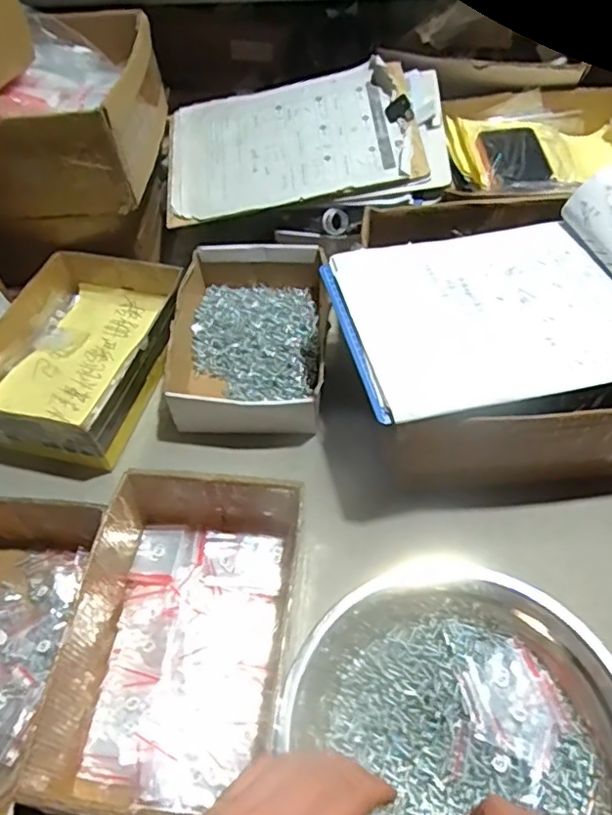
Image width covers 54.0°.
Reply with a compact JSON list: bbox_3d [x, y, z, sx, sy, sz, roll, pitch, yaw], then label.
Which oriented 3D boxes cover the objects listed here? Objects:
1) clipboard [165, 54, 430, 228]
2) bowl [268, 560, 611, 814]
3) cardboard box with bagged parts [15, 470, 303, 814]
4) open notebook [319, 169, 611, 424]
[{"bbox_3d":[-0.022,-0.353,0.787,0.327,0.023,0.238,-12,61,2],"label":"clipboard"},{"bbox_3d":[0.112,0.236,0.436,0.229,0.063,0.232,-1,53,2],"label":"bowl"},{"bbox_3d":[-0.109,0.179,0.489,0.178,0.072,0.268,8,54,9],"label":"cardboard box with bagged parts"},{"bbox_3d":[0.290,-0.138,0.578,0.534,0.052,0.249,-16,54,-9],"label":"open notebook"}]

